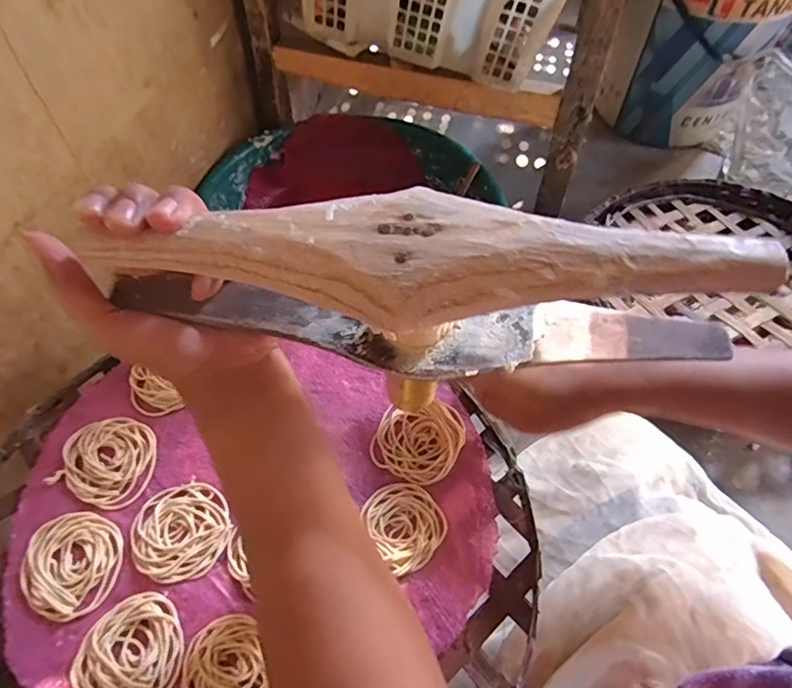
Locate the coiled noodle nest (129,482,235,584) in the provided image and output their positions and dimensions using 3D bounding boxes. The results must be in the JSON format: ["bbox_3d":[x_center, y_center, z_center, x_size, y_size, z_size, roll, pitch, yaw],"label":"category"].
[{"bbox_3d":[-0.162,0.140,0.398,0.065,0.008,0.070,-20,59,-13],"label":"coiled noodle nest"}]

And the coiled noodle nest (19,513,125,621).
[{"bbox_3d":[-0.234,0.157,0.386,0.074,0.006,0.065,39,64,22],"label":"coiled noodle nest"}]

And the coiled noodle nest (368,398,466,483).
[{"bbox_3d":[0.019,0.077,0.440,0.068,0.009,0.071,0,56,-1],"label":"coiled noodle nest"}]

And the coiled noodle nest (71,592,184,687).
[{"bbox_3d":[-0.177,0.205,0.351,0.066,0.006,0.066,0,56,-1],"label":"coiled noodle nest"}]

